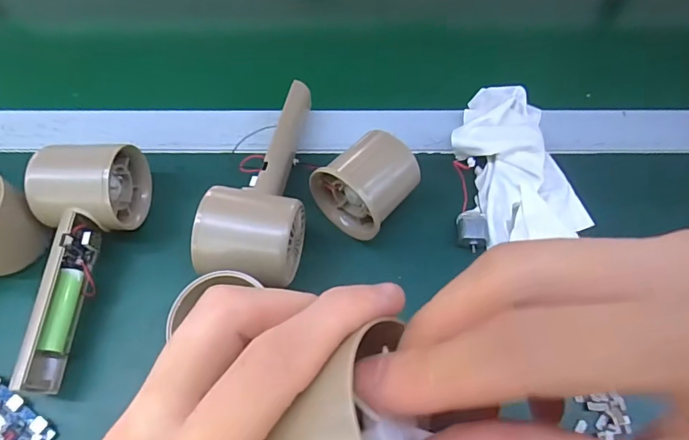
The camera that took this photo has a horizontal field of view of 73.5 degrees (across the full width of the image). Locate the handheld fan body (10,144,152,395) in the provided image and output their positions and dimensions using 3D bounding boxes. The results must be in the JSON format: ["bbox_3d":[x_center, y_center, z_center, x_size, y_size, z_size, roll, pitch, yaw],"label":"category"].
[{"bbox_3d":[-0.171,0.019,0.285,0.058,0.056,0.156,0,61,0],"label":"handheld fan body"}]

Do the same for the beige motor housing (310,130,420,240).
[{"bbox_3d":[0.012,-0.027,0.309,0.058,0.051,0.054,32,66,17],"label":"beige motor housing"}]

